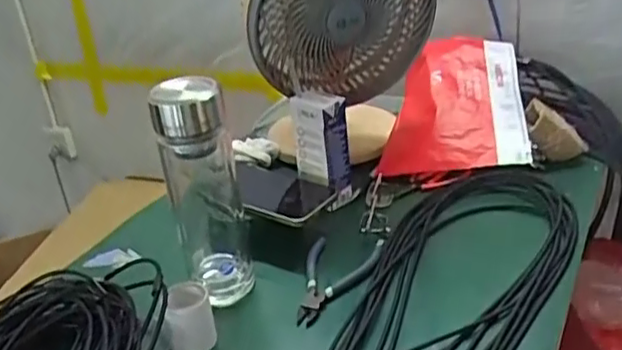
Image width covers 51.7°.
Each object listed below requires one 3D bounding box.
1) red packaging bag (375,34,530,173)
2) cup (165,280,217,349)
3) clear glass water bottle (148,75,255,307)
[{"bbox_3d":[0.189,-0.093,0.862,0.181,0.051,0.230,-4,56,13],"label":"red packaging bag"},{"bbox_3d":[-0.106,0.127,0.566,0.039,0.051,0.042,-6,26,3],"label":"cup"},{"bbox_3d":[-0.101,0.017,0.608,0.063,0.217,0.053,-13,27,-11],"label":"clear glass water bottle"}]

